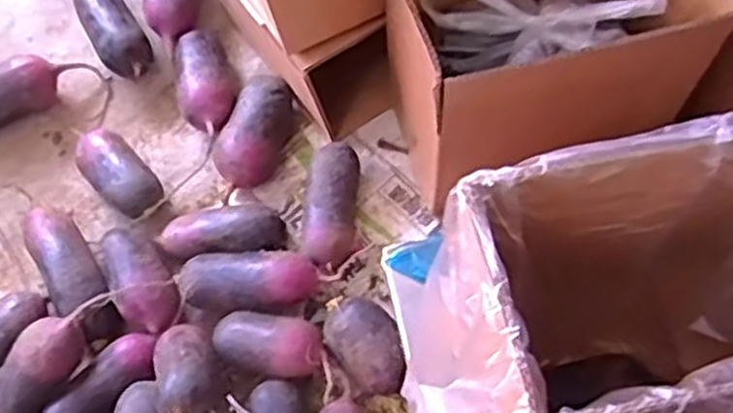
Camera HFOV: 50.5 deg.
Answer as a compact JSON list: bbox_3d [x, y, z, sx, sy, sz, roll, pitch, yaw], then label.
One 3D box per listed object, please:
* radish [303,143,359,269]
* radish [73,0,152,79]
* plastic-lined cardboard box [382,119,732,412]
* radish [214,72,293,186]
[{"bbox_3d":[-0.037,0.001,0.817,0.054,0.052,0.132,4,67,5],"label":"radish"},{"bbox_3d":[-0.309,-0.219,0.936,0.058,0.052,0.178,-30,69,-10],"label":"radish"},{"bbox_3d":[0.178,0.081,0.535,0.299,0.238,0.169,-13,65,-2],"label":"plastic-lined cardboard box"},{"bbox_3d":[-0.124,-0.079,0.857,0.069,0.062,0.125,11,68,8],"label":"radish"}]

